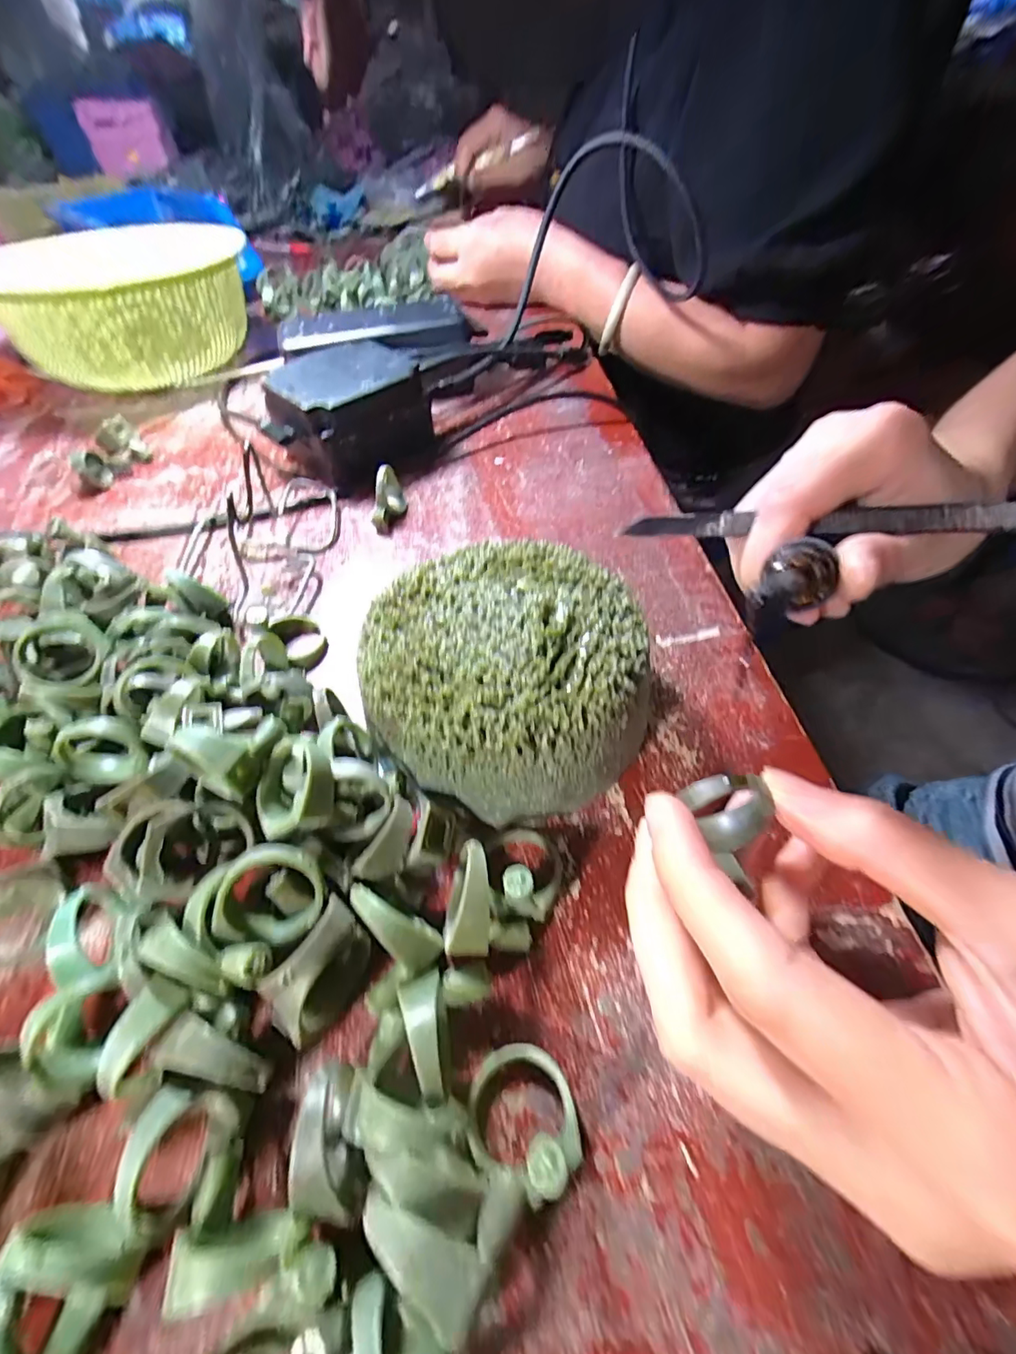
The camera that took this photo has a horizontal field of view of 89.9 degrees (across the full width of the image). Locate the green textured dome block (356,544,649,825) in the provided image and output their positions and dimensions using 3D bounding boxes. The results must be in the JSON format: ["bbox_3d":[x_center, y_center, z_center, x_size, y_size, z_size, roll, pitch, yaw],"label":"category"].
[{"bbox_3d":[0.001,-0.001,0.189,0.100,0.045,0.103,-17,54,-11],"label":"green textured dome block"}]

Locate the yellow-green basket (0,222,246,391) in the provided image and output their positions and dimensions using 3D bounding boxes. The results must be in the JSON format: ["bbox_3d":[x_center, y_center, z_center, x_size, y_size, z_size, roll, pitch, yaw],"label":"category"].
[{"bbox_3d":[-0.288,-0.283,0.405,0.162,0.082,0.158,-15,52,-9],"label":"yellow-green basket"}]

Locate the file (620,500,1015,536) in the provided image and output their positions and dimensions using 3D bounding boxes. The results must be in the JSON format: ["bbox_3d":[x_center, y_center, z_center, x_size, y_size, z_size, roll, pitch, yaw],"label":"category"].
[{"bbox_3d":[0.123,-0.054,0.175,0.159,0.008,0.007,5,51,22],"label":"file"}]

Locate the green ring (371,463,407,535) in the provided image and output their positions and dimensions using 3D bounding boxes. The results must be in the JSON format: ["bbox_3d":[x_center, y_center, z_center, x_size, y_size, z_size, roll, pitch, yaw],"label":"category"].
[{"bbox_3d":[-0.068,-0.101,0.285,0.017,0.025,0.031,-7,52,-3],"label":"green ring"}]

